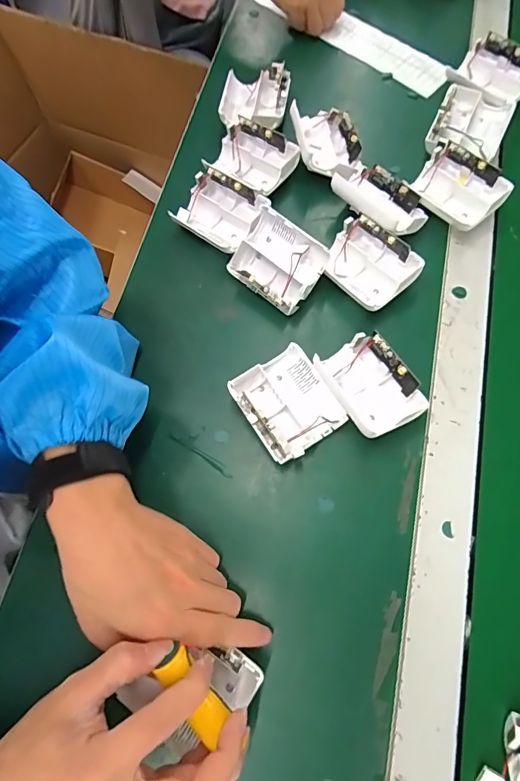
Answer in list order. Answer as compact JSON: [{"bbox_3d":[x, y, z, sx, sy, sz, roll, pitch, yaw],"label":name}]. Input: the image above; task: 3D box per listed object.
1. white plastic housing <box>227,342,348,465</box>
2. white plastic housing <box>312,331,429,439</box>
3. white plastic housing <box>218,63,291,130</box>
[{"bbox_3d":[0.023,0.011,0.368,0.068,0.037,0.079,-32,71,-9],"label":"white plastic housing"},{"bbox_3d":[0.090,-0.003,0.367,0.063,0.038,0.079,-29,71,-8],"label":"white plastic housing"},{"bbox_3d":[-0.007,-0.308,0.478,0.068,0.031,0.094,6,70,5],"label":"white plastic housing"}]

